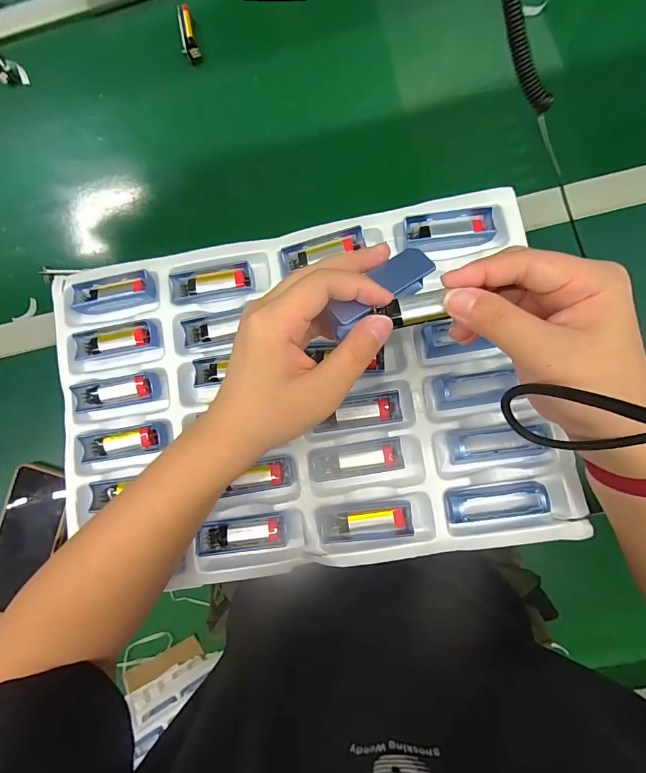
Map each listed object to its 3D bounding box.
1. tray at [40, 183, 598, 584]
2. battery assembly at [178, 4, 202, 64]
[{"bbox_3d":[-0.027,0.007,0.367,0.443,0.025,0.308,-9,82,5],"label":"tray"},{"bbox_3d":[-0.172,-0.449,0.501,0.019,0.017,0.069,-13,82,5],"label":"battery assembly"}]

